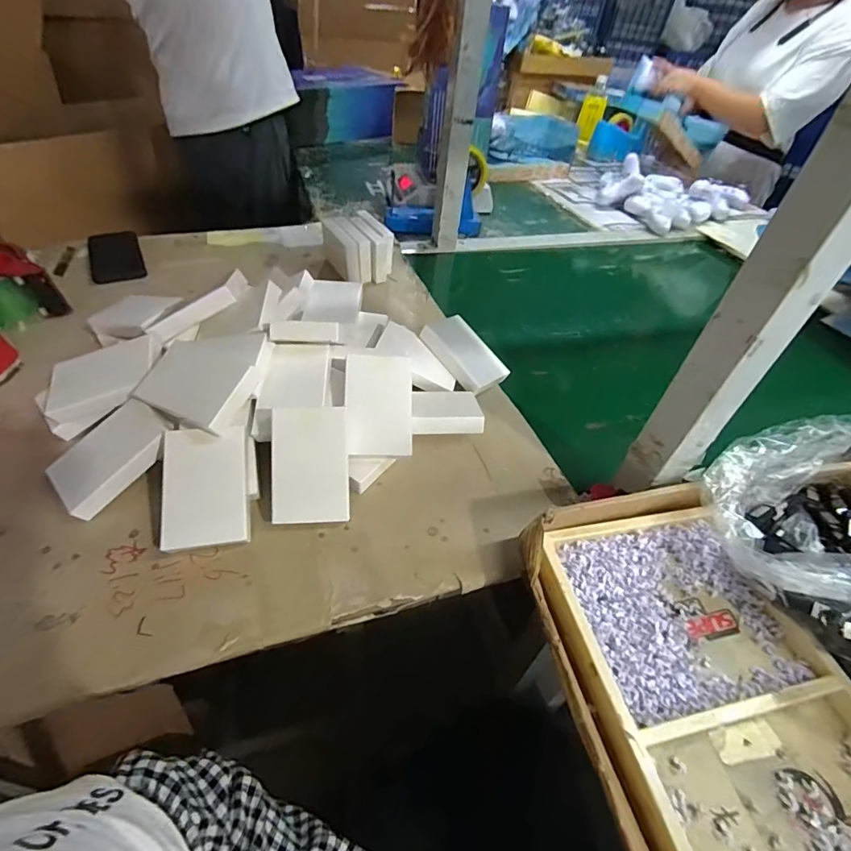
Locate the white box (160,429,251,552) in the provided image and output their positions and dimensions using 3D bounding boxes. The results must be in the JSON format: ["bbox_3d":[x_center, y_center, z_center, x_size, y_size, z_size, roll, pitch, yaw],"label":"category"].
[{"bbox_3d":[-0.204,0.057,0.422,0.071,0.016,0.107,-5,74,-12],"label":"white box"}]

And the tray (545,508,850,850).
[{"bbox_3d":[0.232,0.211,0.336,0.187,0.031,0.318,-8,45,-13],"label":"tray"}]

